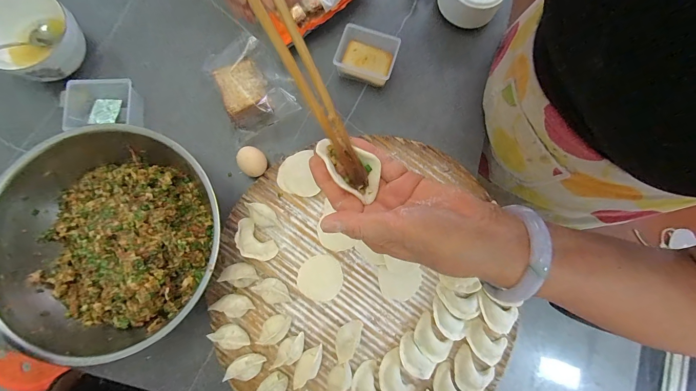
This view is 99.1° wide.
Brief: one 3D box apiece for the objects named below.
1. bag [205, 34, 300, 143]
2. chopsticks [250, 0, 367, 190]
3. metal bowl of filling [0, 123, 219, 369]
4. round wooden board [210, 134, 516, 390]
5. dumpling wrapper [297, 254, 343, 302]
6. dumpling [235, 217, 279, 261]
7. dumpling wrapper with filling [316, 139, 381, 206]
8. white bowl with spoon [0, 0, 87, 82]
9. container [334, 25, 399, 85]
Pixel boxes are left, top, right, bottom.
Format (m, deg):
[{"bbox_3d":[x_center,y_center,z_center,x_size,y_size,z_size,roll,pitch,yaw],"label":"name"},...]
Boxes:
[{"bbox_3d":[-0.149,-0.172,0.447,0.106,0.043,0.149,-24,81,-6],"label":"bag"},{"bbox_3d":[-0.047,-0.118,0.196,0.027,0.017,0.257,-32,109,-7],"label":"chopsticks"},{"bbox_3d":[-0.288,0.056,0.376,0.258,0.086,0.256,0,79,-1],"label":"metal bowl of filling"},{"bbox_3d":[0.016,0.127,0.412,0.379,0.035,0.402,0,79,-1],"label":"round wooden board"},{"bbox_3d":[-0.038,0.116,0.417,0.061,0.004,0.060,-21,81,-5],"label":"dumpling wrapper"},{"bbox_3d":[-0.132,0.064,0.413,0.067,0.025,0.038,43,81,6],"label":"dumpling"},{"bbox_3d":[0.001,-0.024,0.239,0.035,0.019,0.059,-42,83,-8],"label":"dumpling wrapper with filling"},{"bbox_3d":[-0.461,-0.229,0.442,0.126,0.066,0.124,0,79,-1],"label":"white bowl with spoon"},{"bbox_3d":[0.028,-0.215,0.468,0.088,0.046,0.076,18,79,2],"label":"container"}]

